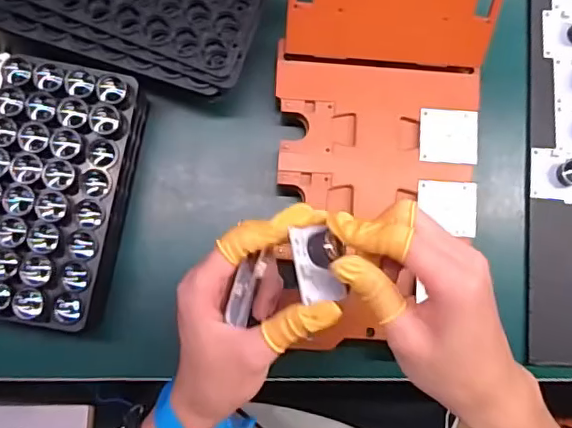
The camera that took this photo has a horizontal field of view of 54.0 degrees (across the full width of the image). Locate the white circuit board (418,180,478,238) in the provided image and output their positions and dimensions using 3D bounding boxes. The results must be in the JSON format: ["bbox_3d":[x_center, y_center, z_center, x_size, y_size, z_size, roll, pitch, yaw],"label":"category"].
[{"bbox_3d":[0.133,-0.005,0.463,0.048,0.005,0.044,5,85,-1],"label":"white circuit board"}]

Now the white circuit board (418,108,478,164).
[{"bbox_3d":[0.137,-0.065,0.469,0.048,0.004,0.045,3,85,-2],"label":"white circuit board"}]

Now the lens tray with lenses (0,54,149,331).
[{"bbox_3d":[-0.175,-0.016,0.420,0.104,0.030,0.192,11,85,-1],"label":"lens tray with lenses"}]

